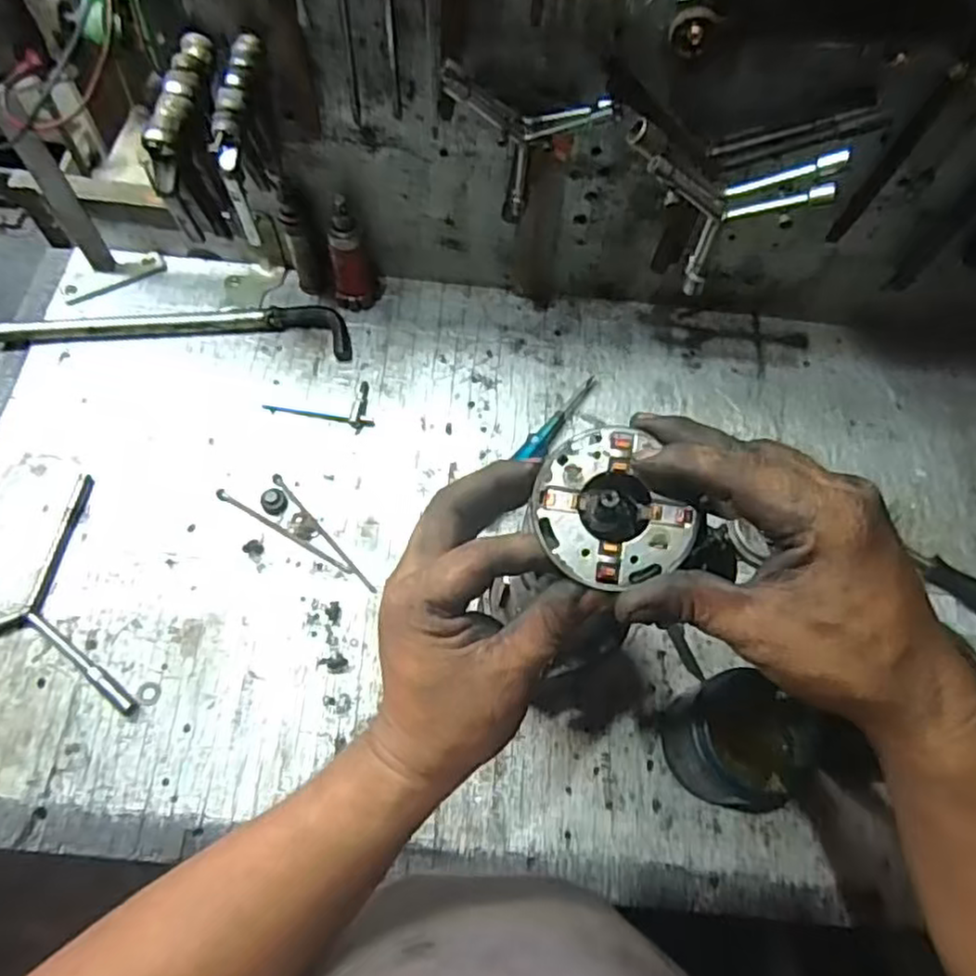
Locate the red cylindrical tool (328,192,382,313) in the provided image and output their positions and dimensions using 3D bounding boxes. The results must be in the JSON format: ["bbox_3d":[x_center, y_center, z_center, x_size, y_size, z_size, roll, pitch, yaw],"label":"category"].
[{"bbox_3d":[-0.134,-0.236,0.701,0.046,0.124,0.047,1,65,-3],"label":"red cylindrical tool"}]

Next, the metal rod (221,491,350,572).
[{"bbox_3d":[-0.187,0.039,0.643,0.146,0.004,0.008,29,67,10],"label":"metal rod"}]

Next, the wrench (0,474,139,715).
[{"bbox_3d":[-0.379,0.076,0.599,0.205,0.023,0.198,6,65,-1],"label":"wrench"}]

